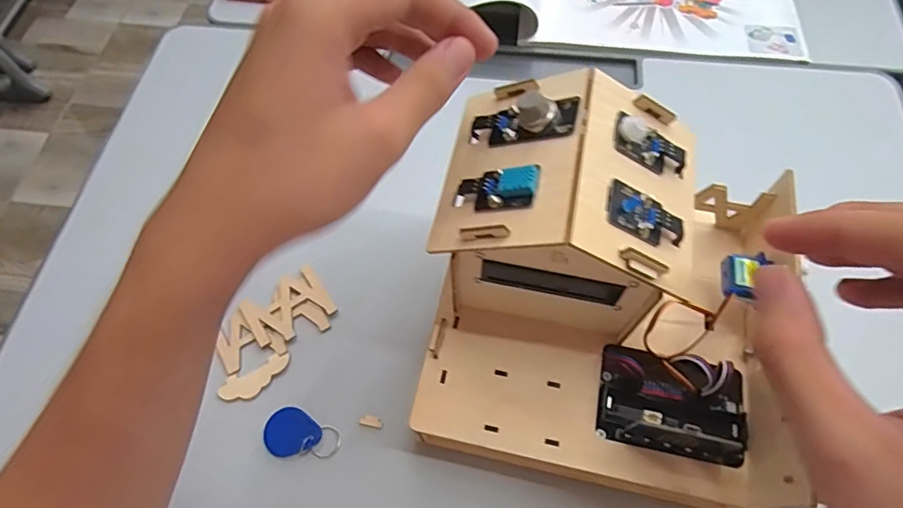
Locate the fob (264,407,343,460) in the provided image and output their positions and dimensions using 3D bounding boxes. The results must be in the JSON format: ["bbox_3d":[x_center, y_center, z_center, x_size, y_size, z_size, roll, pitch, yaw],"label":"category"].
[{"bbox_3d":[-0.099,0.120,0.343,0.049,0.008,0.030,22,65,13],"label":"fob"}]

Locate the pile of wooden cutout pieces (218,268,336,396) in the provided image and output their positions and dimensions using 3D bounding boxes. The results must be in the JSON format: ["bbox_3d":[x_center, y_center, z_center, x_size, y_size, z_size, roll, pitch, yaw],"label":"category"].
[{"bbox_3d":[-0.129,0.055,0.374,0.054,0.008,0.097,40,70,20],"label":"pile of wooden cutout pieces"}]

